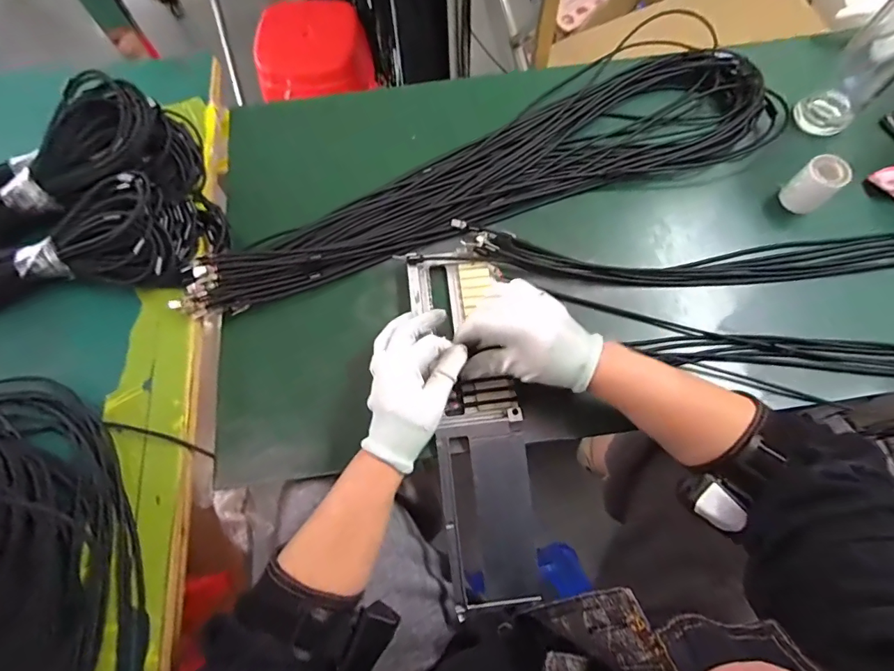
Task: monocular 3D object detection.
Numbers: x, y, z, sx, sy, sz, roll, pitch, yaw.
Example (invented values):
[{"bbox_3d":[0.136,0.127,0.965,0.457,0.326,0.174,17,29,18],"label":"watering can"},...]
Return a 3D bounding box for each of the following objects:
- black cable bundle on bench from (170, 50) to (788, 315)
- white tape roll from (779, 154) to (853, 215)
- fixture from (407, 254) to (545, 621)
[{"bbox_3d":[0.053,-0.191,0.538,0.749,0.037,0.151,-21,71,-6],"label":"black cable bundle on bench"},{"bbox_3d":[0.433,-0.178,0.513,0.043,0.055,0.043,0,70,1],"label":"white tape roll"},{"bbox_3d":[0.030,0.090,0.456,0.098,0.046,0.383,-9,79,-2],"label":"fixture"}]

